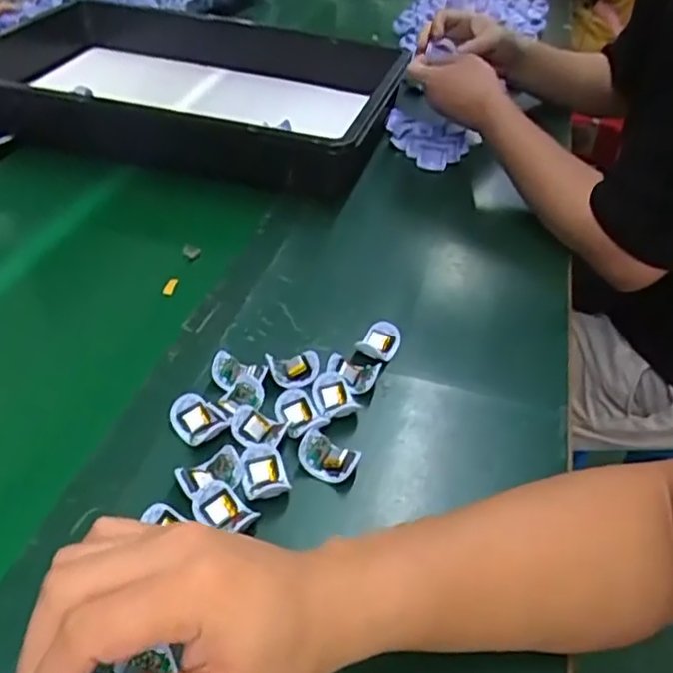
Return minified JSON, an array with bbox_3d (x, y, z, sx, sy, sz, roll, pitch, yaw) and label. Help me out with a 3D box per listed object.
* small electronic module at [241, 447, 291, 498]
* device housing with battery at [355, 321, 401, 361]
[{"bbox_3d":[-0.050,0.096,0.457,0.029,0.014,0.039,-9,43,-16],"label":"small electronic module"},{"bbox_3d":[0.037,0.004,0.569,0.032,0.016,0.036,17,42,13],"label":"device housing with battery"}]

